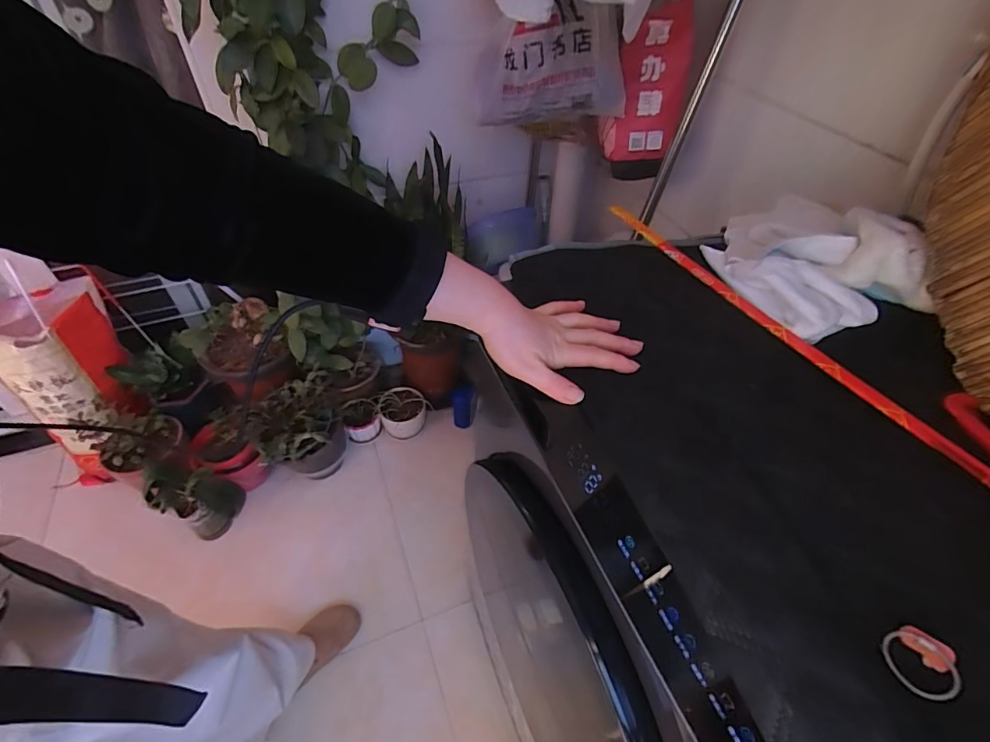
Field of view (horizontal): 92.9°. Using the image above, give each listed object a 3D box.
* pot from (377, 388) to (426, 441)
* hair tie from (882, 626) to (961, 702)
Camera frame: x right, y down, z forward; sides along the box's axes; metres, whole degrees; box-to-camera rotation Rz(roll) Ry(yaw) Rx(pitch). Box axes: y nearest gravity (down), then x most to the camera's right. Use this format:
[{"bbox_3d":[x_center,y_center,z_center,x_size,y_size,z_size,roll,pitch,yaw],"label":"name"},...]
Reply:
[{"bbox_3d":[-0.265,0.133,1.374,0.126,0.119,0.122,1,47,-1],"label":"pot"},{"bbox_3d":[0.249,0.171,0.275,0.035,0.006,0.036,26,51,20],"label":"hair tie"}]

